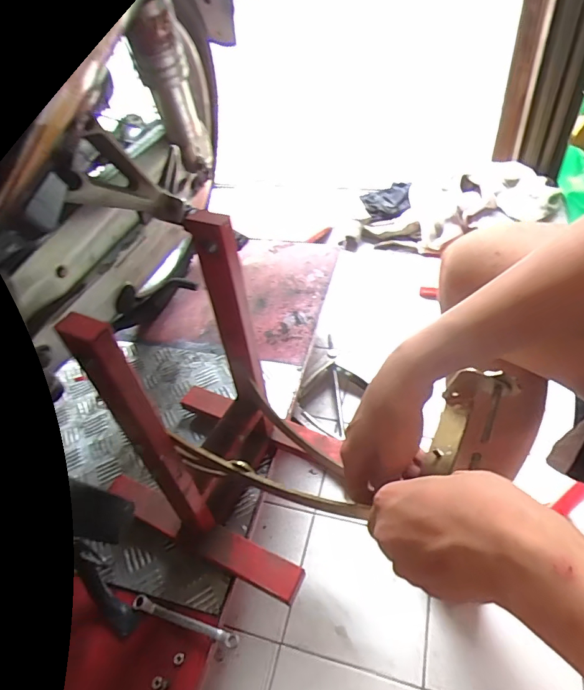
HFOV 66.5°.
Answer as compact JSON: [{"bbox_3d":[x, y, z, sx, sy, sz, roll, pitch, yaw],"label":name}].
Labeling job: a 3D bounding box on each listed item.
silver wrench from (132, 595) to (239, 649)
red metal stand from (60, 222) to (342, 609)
[{"bbox_3d":[-0.124,0.316,0.512,0.134,0.010,0.014,11,45,17],"label":"silver wrench"},{"bbox_3d":[-0.075,0.068,0.497,0.227,0.376,0.206,16,49,23],"label":"red metal stand"}]

